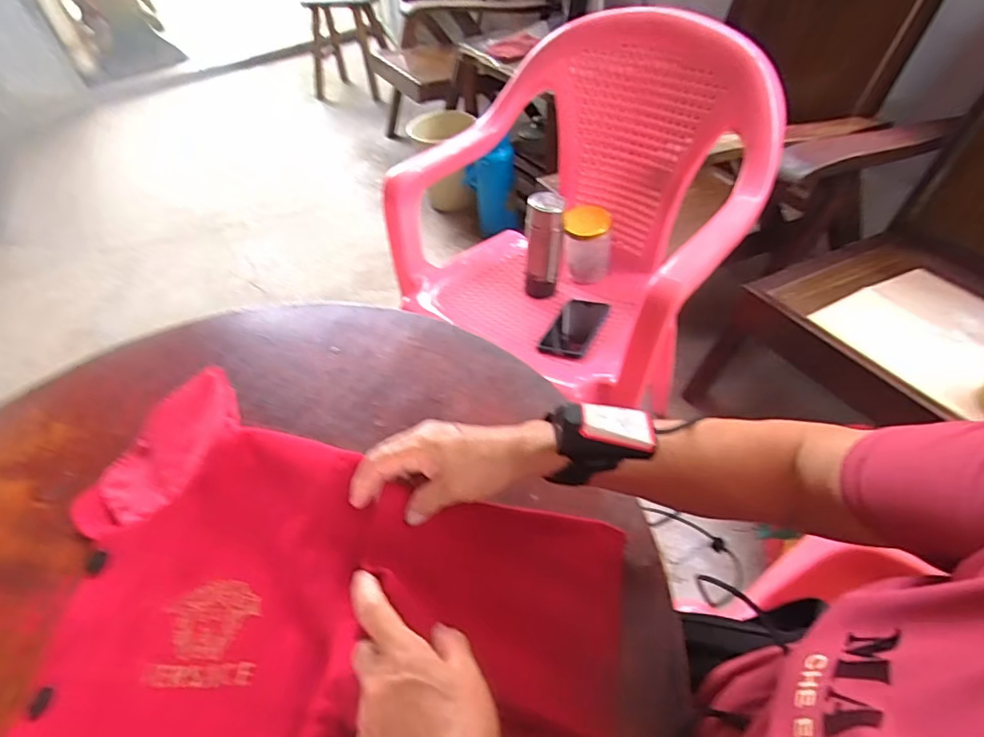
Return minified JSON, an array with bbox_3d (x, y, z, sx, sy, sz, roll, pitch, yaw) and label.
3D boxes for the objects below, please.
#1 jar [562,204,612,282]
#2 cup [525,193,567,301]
[{"bbox_3d":[0.169,-0.225,0.957,0.087,0.117,0.098,2,48,8],"label":"jar"},{"bbox_3d":[0.088,-0.202,0.898,0.058,0.181,0.050,2,48,8],"label":"cup"}]

